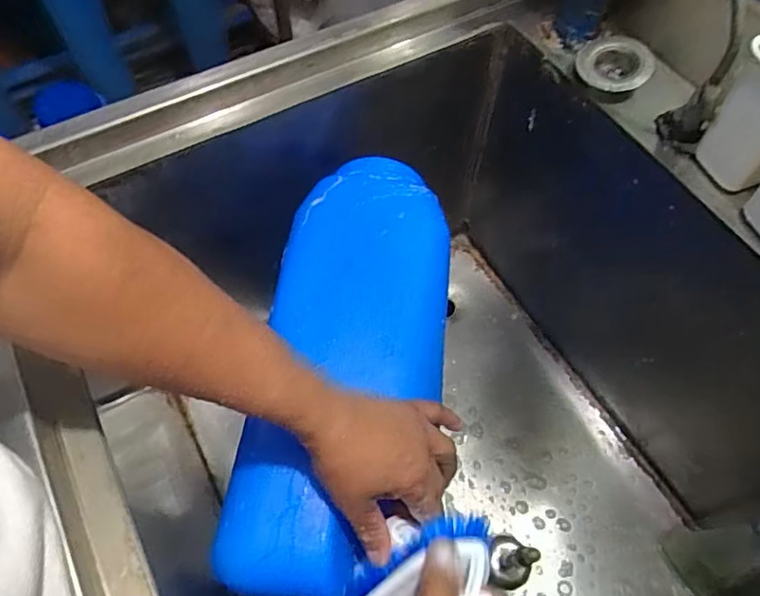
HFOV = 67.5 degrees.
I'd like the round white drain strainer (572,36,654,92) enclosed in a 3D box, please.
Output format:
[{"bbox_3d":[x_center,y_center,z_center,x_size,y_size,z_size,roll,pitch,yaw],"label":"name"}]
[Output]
[{"bbox_3d":[0.236,-0.239,0.569,0.073,0.017,0.073,0,60,0],"label":"round white drain strainer"}]

